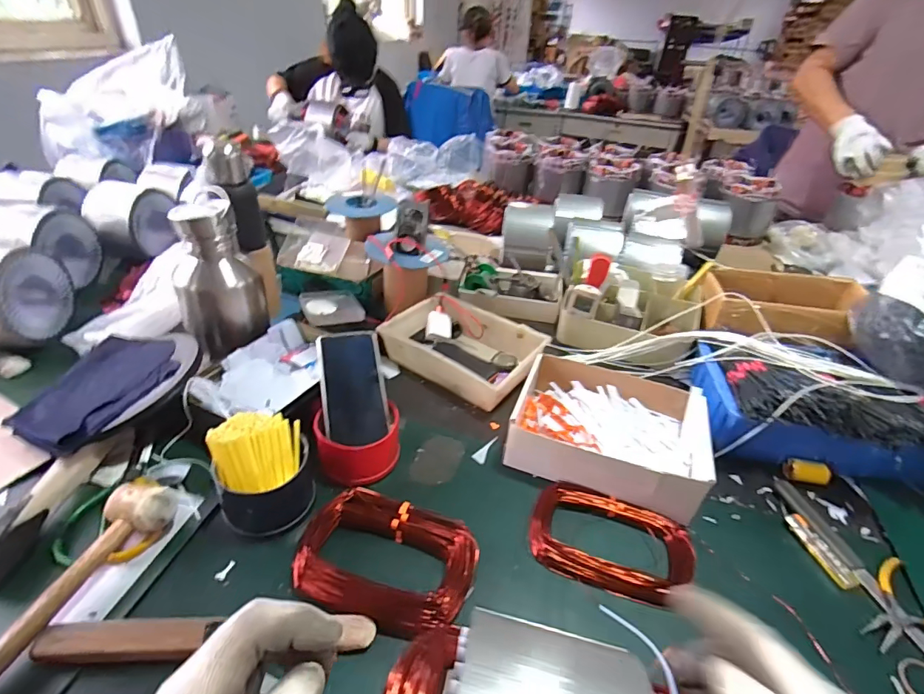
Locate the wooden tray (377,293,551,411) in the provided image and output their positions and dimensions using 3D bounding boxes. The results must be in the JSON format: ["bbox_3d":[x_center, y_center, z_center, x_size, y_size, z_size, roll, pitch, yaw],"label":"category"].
[{"bbox_3d":[0.006,-0.001,0.773,0.250,0.058,0.157,25,41,26],"label":"wooden tray"}]

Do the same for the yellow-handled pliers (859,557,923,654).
[{"bbox_3d":[0.461,0.275,0.471,0.112,0.006,0.073,-18,42,-27],"label":"yellow-handled pliers"}]

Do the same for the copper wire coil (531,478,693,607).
[{"bbox_3d":[0.167,0.221,0.520,0.176,0.024,0.121,18,38,17],"label":"copper wire coil"}]

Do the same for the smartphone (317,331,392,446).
[{"bbox_3d":[-0.141,0.051,0.594,0.078,0.007,0.150,-6,69,-17],"label":"smartphone"}]

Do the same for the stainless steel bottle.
[{"bbox_3d":[-0.363,-0.101,0.682,0.117,0.204,0.108,-20,43,-29],"label":"stainless steel bottle"}]

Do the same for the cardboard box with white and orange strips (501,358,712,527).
[{"bbox_3d":[0.200,0.108,0.623,0.243,0.063,0.190,16,38,15],"label":"cardboard box with white and orange strips"}]

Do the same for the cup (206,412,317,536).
[{"bbox_3d":[-0.221,0.136,0.511,0.098,0.083,0.105,-20,43,-29],"label":"cup"}]

